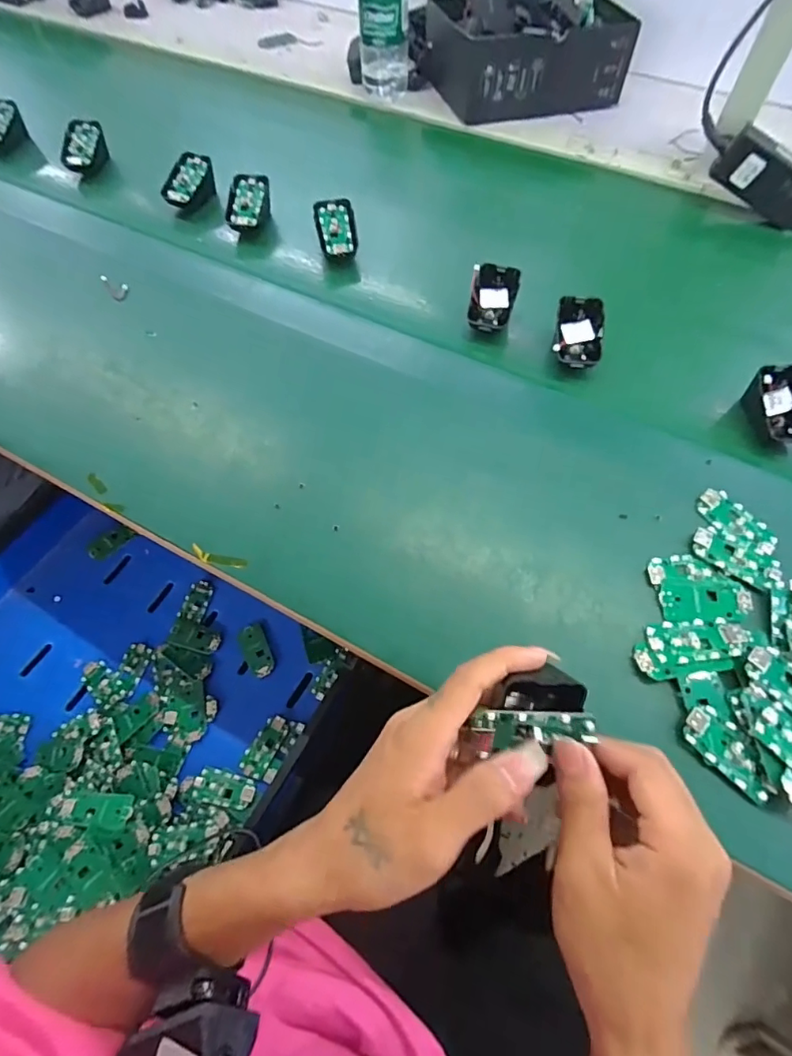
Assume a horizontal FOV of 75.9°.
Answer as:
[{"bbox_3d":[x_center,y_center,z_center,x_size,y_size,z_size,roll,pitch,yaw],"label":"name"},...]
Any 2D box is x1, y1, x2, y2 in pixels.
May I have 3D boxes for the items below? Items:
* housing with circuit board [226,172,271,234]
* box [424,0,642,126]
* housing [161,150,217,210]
[{"bbox_3d":[-0.174,-0.381,0.598,0.044,0.024,0.073,11,76,-3],"label":"housing with circuit board"},{"bbox_3d":[0.188,-0.680,0.718,0.258,0.089,0.182,-15,63,-7],"label":"box"},{"bbox_3d":[-0.256,-0.422,0.626,0.043,0.045,0.072,36,70,19],"label":"housing"}]

